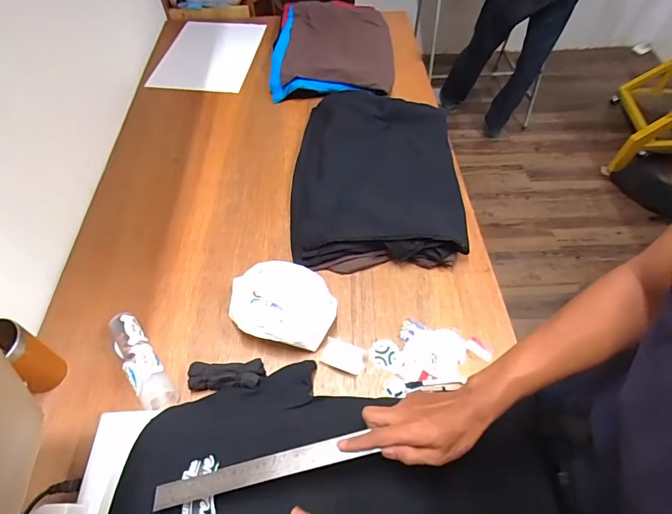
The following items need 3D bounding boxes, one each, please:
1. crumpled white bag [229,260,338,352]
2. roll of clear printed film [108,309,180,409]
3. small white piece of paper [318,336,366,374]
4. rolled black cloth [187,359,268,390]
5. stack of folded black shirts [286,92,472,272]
[{"bbox_3d":[-0.100,0.093,0.762,0.201,0.046,0.162,22,57,16],"label":"crumpled white bag"},{"bbox_3d":[-0.339,0.184,0.692,0.058,0.048,0.194,-33,60,-22],"label":"roll of clear printed film"},{"bbox_3d":[0.014,0.178,0.714,0.081,0.022,0.045,16,55,12],"label":"small white piece of paper"},{"bbox_3d":[-0.189,0.204,0.684,0.128,0.032,0.049,-1,53,0],"label":"rolled black cloth"},{"bbox_3d":[0.100,-0.199,0.946,0.372,0.099,0.534,0,53,0],"label":"stack of folded black shirts"}]

